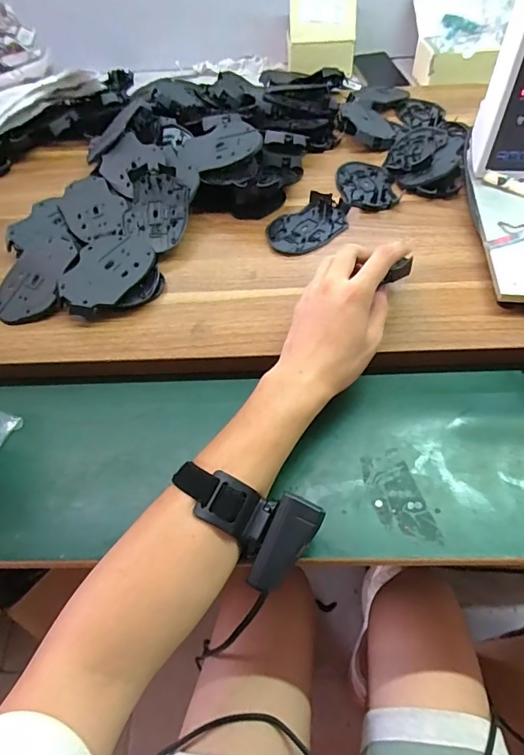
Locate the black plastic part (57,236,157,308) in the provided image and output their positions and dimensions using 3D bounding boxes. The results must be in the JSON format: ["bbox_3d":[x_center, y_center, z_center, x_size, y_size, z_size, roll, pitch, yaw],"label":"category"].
[{"bbox_3d":[-0.167,-0.116,0.475,0.076,0.009,0.109,13,56,13],"label":"black plastic part"}]

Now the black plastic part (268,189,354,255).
[{"bbox_3d":[0.060,-0.191,0.542,0.117,0.012,0.074,-37,60,-21],"label":"black plastic part"}]

